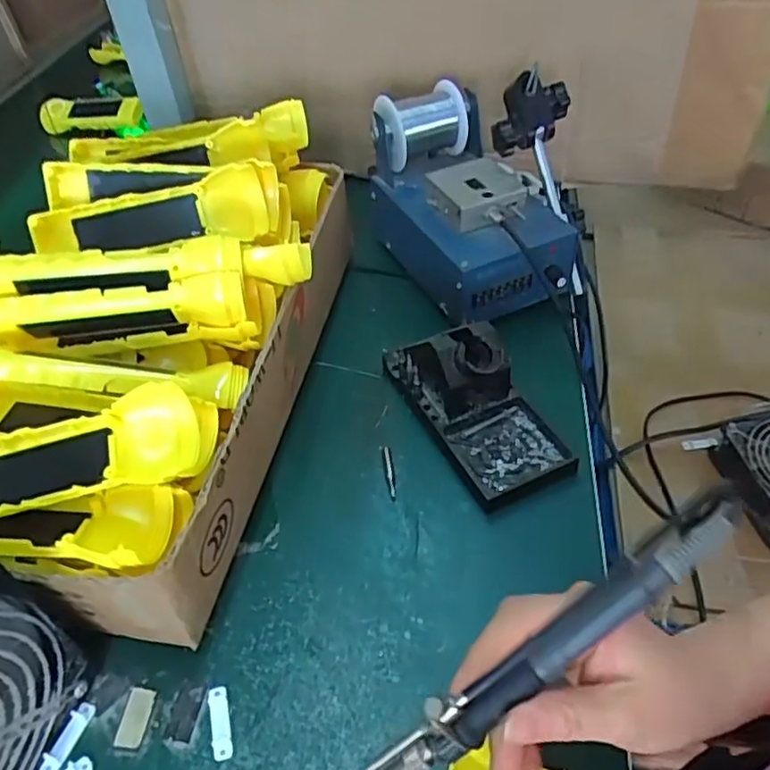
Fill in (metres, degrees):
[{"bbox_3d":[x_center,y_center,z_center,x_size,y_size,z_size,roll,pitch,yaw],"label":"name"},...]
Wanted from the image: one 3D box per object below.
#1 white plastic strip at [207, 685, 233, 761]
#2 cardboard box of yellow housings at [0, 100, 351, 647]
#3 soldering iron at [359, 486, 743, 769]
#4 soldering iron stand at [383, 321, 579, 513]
[{"bbox_3d":[-0.089,0.182,0.356,0.011,0.004,0.038,-13,47,-9],"label":"white plastic strip"},{"bbox_3d":[-0.178,-0.056,0.485,0.257,0.143,0.419,7,50,13],"label":"cardboard box of yellow housings"},{"bbox_3d":[0.052,0.111,0.257,0.210,0.023,0.019,-40,51,5],"label":"soldering iron"},{"bbox_3d":[0.064,0.002,0.473,0.076,0.071,0.158,-22,49,-17],"label":"soldering iron stand"}]

